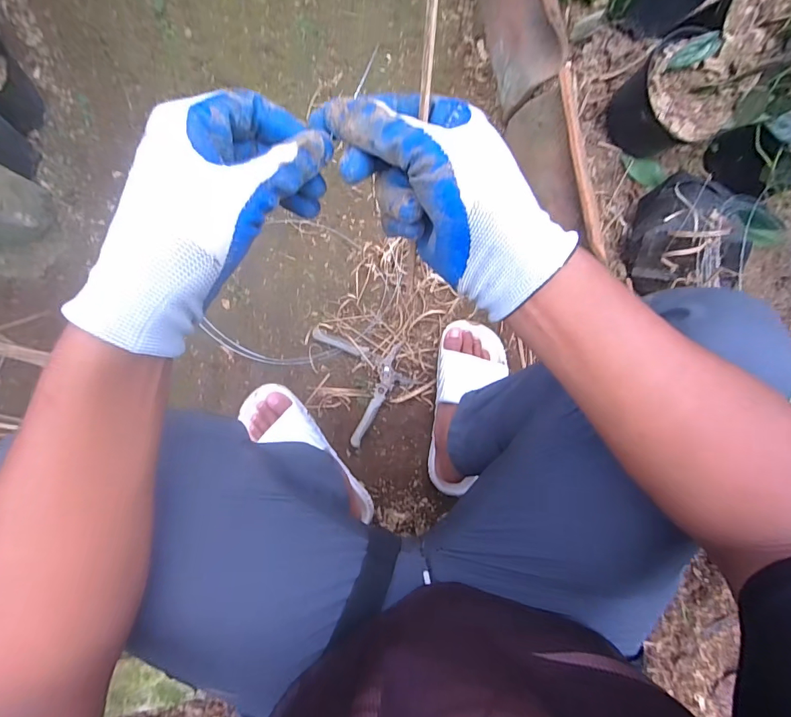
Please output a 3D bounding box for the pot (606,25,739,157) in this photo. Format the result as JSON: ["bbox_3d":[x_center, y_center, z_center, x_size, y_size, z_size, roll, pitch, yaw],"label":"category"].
[{"bbox_3d":[0.399,-0.371,0.617,0.132,0.108,0.122,0,91,-6],"label":"pot"}]

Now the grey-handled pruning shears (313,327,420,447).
[{"bbox_3d":[-0.043,0.028,0.732,0.134,0.015,0.200,-20,94,-5],"label":"grey-handled pruning shears"}]

